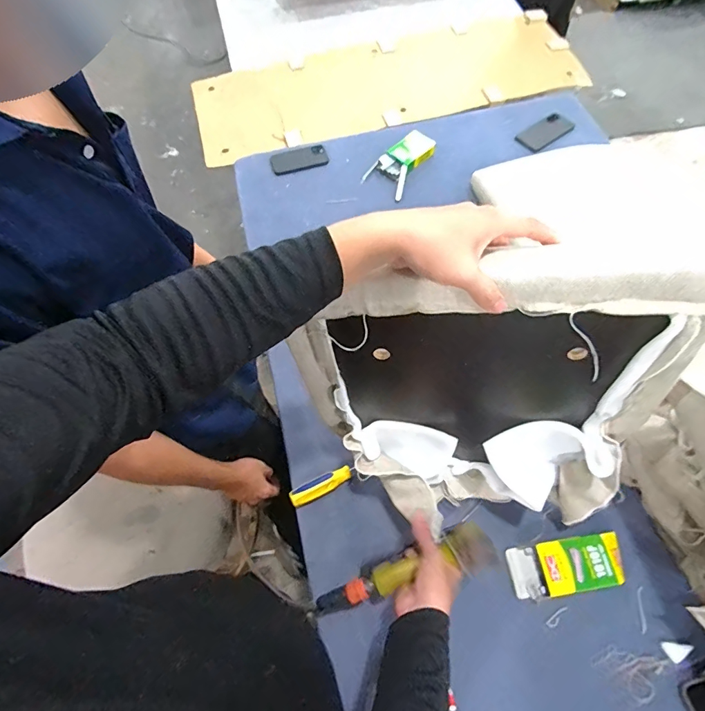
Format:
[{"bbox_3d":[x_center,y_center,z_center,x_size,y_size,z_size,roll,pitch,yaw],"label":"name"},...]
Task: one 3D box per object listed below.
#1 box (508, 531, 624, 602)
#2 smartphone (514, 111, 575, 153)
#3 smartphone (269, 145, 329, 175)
[{"bbox_3d":[0.346,0.337,0.680,0.177,0.031,0.076,-10,64,-3],"label":"box"},{"bbox_3d":[0.528,-0.606,1.157,0.167,0.015,0.083,-35,68,-14],"label":"smartphone"},{"bbox_3d":[-0.141,-0.518,1.125,0.148,0.008,0.061,-15,83,-3],"label":"smartphone"}]

